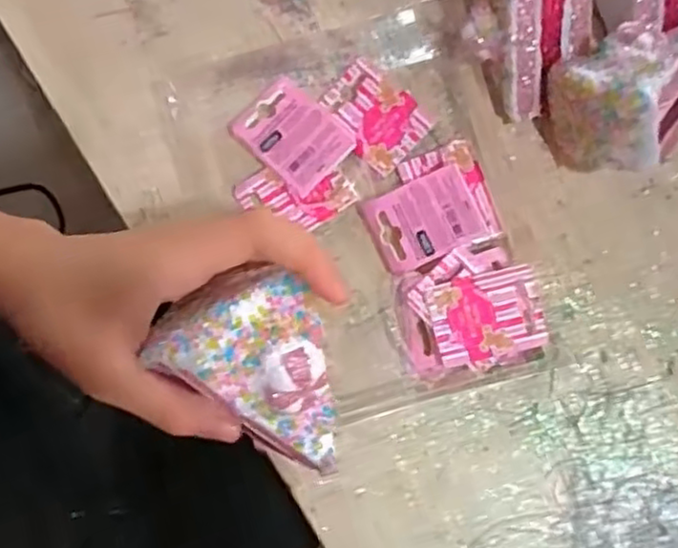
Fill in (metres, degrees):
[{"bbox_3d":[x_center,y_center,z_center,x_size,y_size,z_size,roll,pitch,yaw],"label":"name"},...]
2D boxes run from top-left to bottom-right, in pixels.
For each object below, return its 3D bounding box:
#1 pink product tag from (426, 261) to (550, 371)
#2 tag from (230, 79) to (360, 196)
[{"bbox_3d":[0.079,0.024,0.364,0.057,0.004,0.047,-15,86,3],"label":"pink product tag"},{"bbox_3d":[-0.026,-0.079,0.387,0.060,0.011,0.046,42,81,7],"label":"tag"}]

